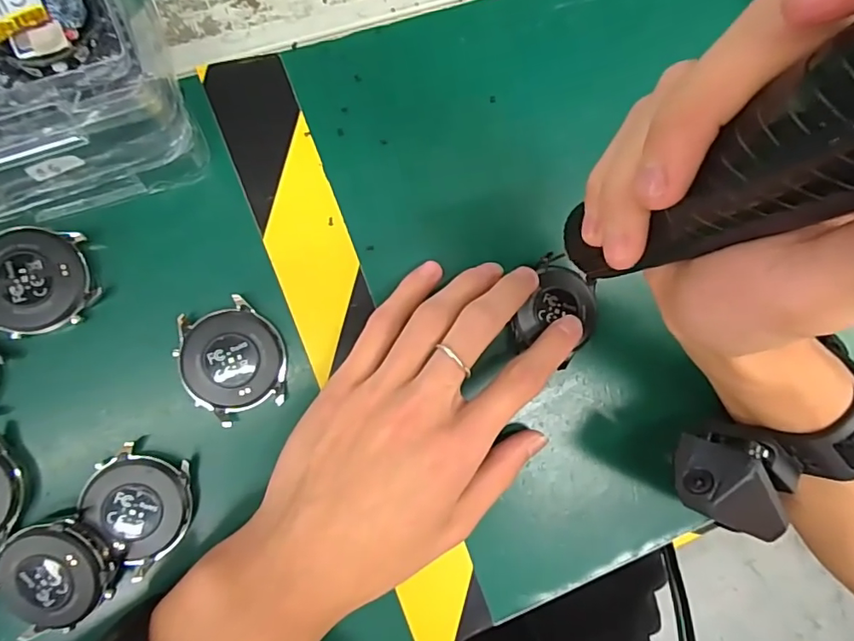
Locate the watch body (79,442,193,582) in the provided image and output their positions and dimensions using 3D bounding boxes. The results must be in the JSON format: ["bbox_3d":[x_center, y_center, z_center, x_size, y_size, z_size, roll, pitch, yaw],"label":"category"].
[{"bbox_3d":[-0.125,0.081,0.230,0.046,0.010,0.046,0,88,-9],"label":"watch body"}]

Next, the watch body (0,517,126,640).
[{"bbox_3d":[-0.159,0.108,0.222,0.050,0.015,0.045,-36,95,8],"label":"watch body"}]

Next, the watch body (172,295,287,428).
[{"bbox_3d":[-0.088,0.018,0.237,0.045,0.008,0.049,-20,91,-9],"label":"watch body"}]

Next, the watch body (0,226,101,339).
[{"bbox_3d":[-0.172,-0.018,0.223,0.047,0.010,0.044,-13,90,-9],"label":"watch body"}]

